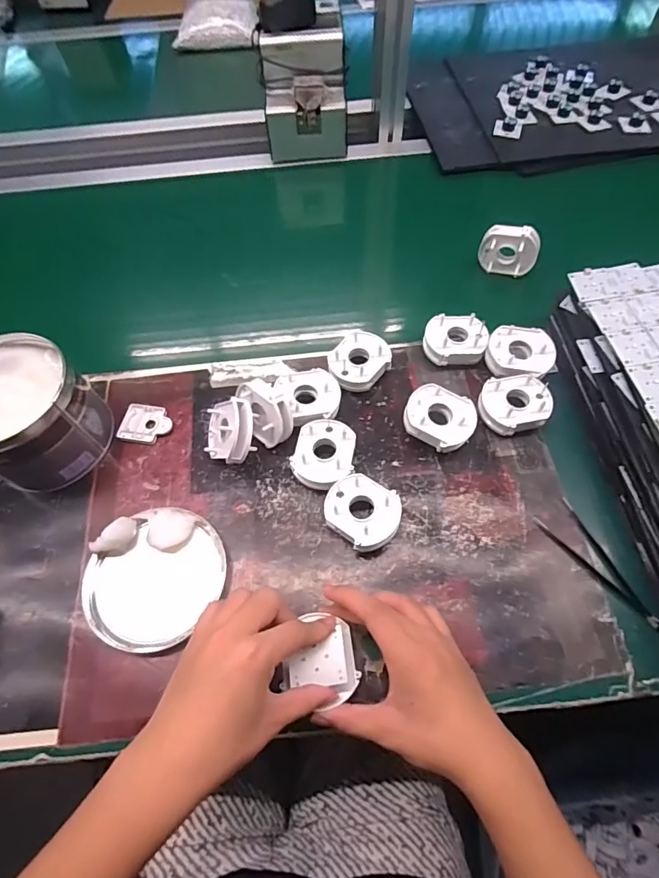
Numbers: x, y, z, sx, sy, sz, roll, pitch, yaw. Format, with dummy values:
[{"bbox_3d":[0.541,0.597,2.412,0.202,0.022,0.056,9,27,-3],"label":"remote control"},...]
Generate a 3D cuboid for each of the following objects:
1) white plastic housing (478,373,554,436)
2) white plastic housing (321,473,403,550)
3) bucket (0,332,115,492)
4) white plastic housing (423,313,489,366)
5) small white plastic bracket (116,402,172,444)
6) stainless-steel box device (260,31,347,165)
[{"bbox_3d":[0.196,-0.036,0.497,0.071,0.035,0.060,-14,62,-5],"label":"white plastic housing"},{"bbox_3d":[0.031,0.073,0.445,0.071,0.031,0.063,26,66,15],"label":"white plastic housing"},{"bbox_3d":[-0.310,-0.024,0.475,0.131,0.094,0.121,-1,62,2],"label":"bucket"},{"bbox_3d":[0.144,-0.114,0.542,0.068,0.034,0.060,-10,62,-4],"label":"white plastic housing"},{"bbox_3d":[-0.203,-0.017,0.520,0.055,0.008,0.047,10,62,7],"label":"small white plastic bracket"},{"bbox_3d":[-0.039,-0.524,0.719,0.125,0.134,0.084,-3,62,0],"label":"stainless-steel box device"}]

